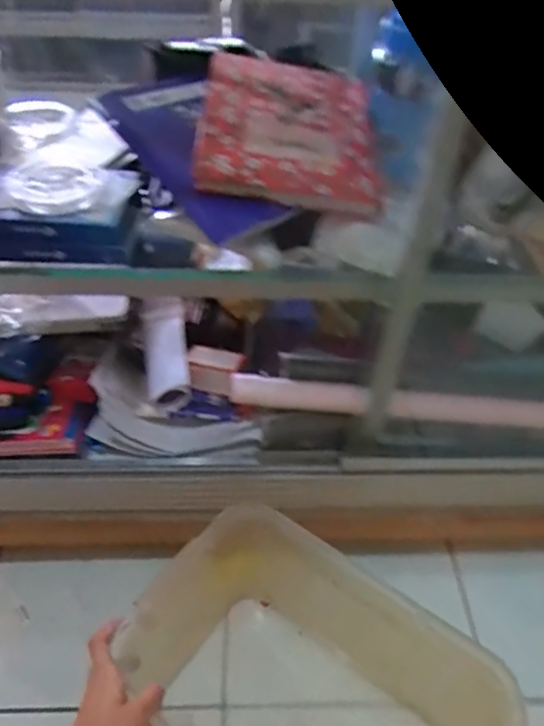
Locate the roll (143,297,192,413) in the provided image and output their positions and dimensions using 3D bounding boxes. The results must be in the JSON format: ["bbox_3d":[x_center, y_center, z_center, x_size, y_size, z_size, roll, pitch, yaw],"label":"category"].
[{"bbox_3d":[-0.130,-0.009,0.673,0.055,0.054,0.162,-6,45,-9],"label":"roll"}]

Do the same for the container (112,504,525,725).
[{"bbox_3d":[0.035,0.319,0.529,0.325,0.182,0.197,24,49,21],"label":"container"}]

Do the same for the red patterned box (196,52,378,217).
[{"bbox_3d":[0.018,-0.234,0.531,0.165,0.022,0.230,6,53,-6],"label":"red patterned box"}]

